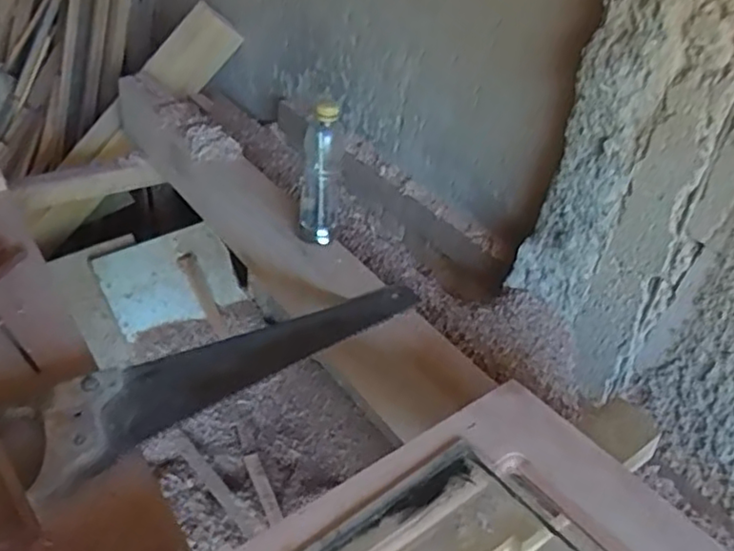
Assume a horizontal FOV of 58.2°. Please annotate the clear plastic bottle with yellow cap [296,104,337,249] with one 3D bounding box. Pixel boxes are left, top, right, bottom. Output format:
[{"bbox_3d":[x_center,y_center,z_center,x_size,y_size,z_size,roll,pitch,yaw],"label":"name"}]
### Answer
[{"bbox_3d":[-0.063,-0.127,0.863,0.050,0.193,0.040,5,36,-3],"label":"clear plastic bottle with yellow cap"}]

